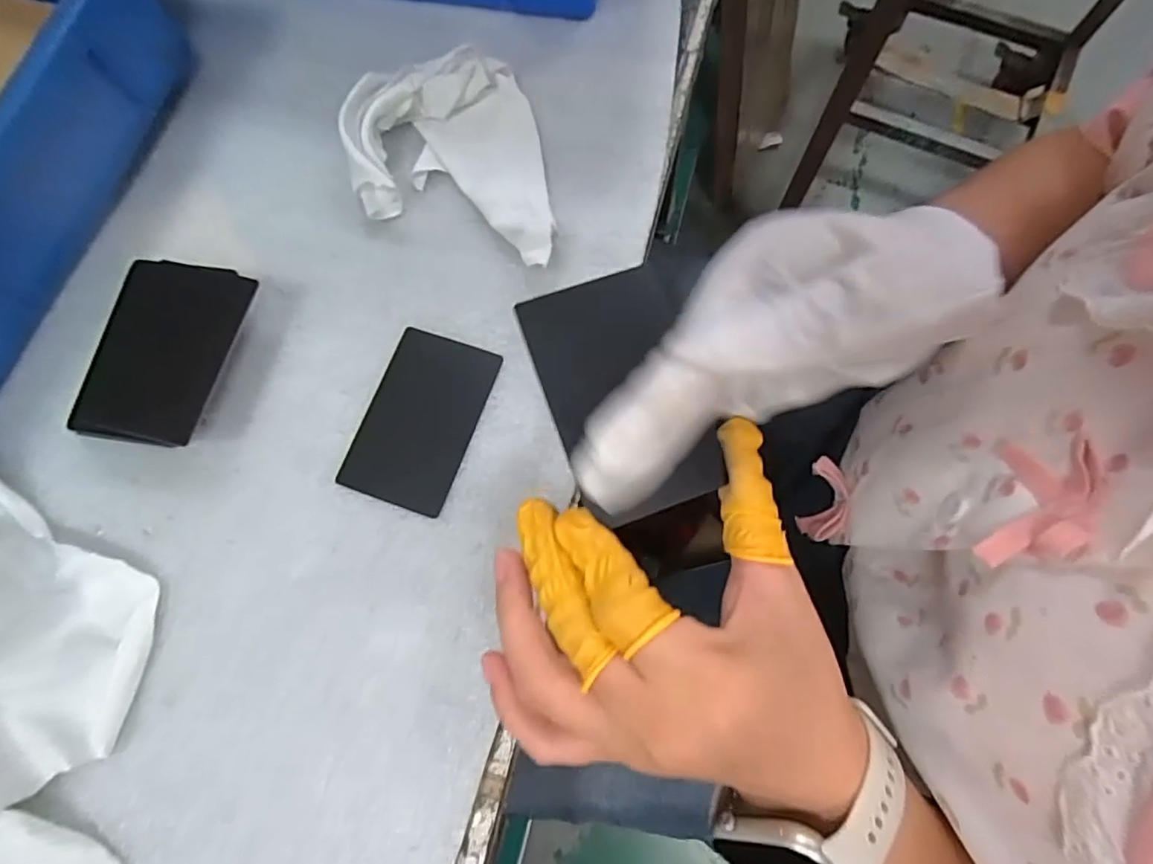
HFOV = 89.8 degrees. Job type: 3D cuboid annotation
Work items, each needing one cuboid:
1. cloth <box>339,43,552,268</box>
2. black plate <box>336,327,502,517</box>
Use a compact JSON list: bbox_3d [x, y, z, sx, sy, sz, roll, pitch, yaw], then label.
[{"bbox_3d":[-0.066,-0.137,0.300,0.096,0.030,0.120,-9,74,-2],"label":"cloth"},{"bbox_3d":[-0.075,-0.008,0.278,0.052,0.004,0.085,18,75,6],"label":"black plate"}]

